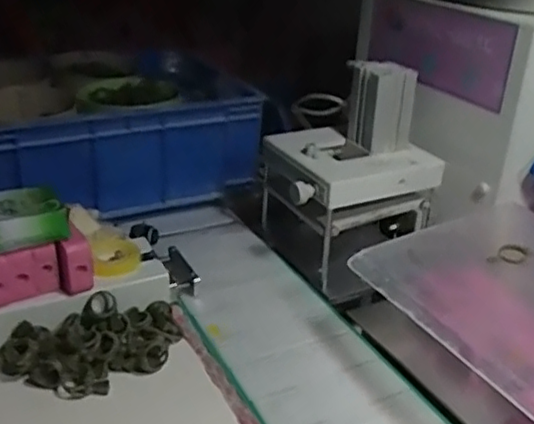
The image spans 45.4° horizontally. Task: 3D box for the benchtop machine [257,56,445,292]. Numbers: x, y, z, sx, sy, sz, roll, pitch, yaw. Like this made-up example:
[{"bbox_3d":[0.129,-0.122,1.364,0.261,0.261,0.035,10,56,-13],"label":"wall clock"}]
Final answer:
[{"bbox_3d":[0.076,-0.046,0.633,0.162,0.187,0.143,-11,30,-25],"label":"benchtop machine"}]

